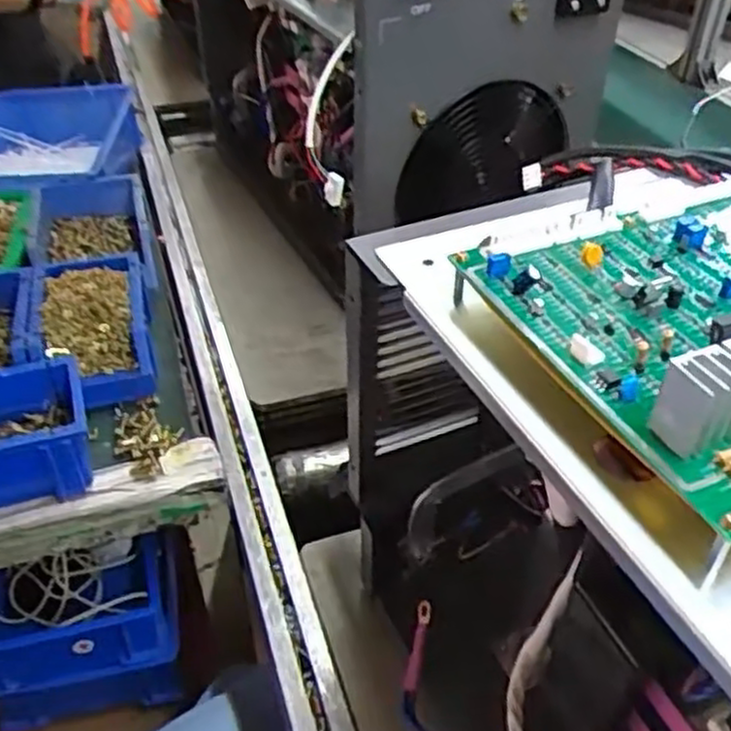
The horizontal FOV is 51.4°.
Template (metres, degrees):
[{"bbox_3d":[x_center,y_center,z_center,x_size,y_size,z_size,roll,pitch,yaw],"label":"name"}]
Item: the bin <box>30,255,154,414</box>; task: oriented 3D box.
[{"bbox_3d":[-0.258,-0.039,0.726,0.105,0.062,0.165,-14,43,-16],"label":"bin"}]

